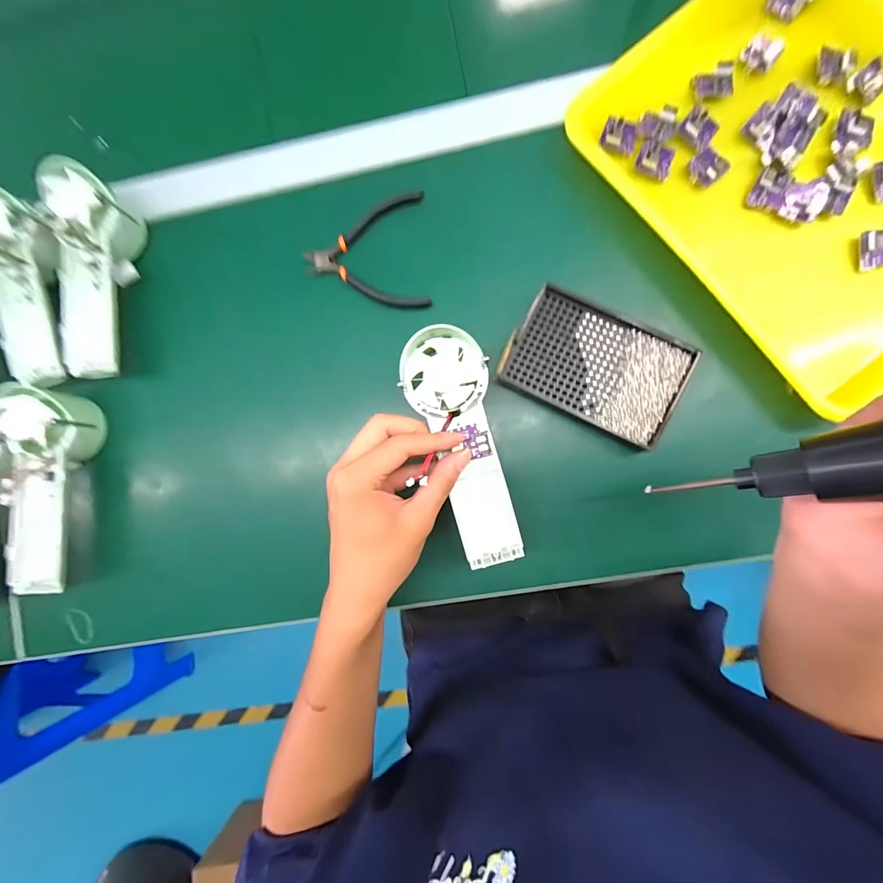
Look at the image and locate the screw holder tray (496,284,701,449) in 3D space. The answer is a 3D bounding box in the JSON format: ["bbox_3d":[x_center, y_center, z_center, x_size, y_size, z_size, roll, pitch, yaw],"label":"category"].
[{"bbox_3d":[0.127,-0.063,0.316,0.137,0.021,0.091,27,91,7],"label":"screw holder tray"}]

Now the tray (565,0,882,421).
[{"bbox_3d":[0.289,-0.213,0.300,0.242,0.034,0.342,-38,84,4],"label":"tray"}]

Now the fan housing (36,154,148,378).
[{"bbox_3d":[-0.312,-0.147,0.343,0.062,0.052,0.180,-5,88,5],"label":"fan housing"}]

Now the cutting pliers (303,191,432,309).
[{"bbox_3d":[-0.067,-0.165,0.339,0.107,0.011,0.100,-6,87,6],"label":"cutting pliers"}]

